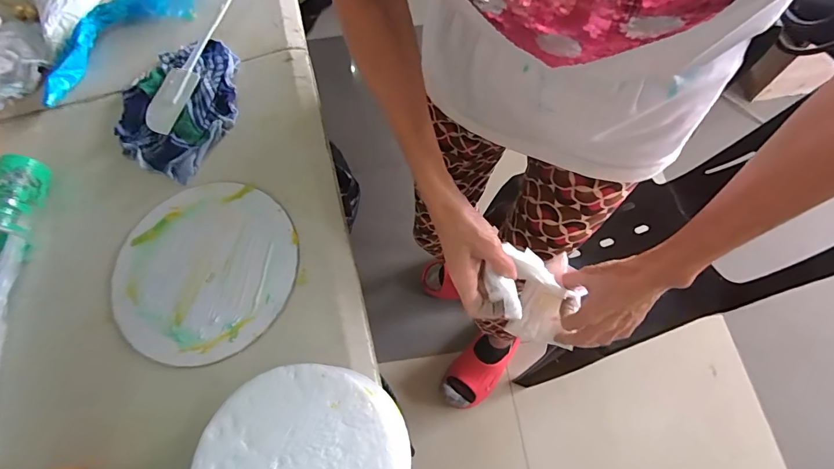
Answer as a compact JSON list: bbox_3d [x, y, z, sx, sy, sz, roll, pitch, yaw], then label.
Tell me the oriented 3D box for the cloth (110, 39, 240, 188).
[{"bbox_3d":[-0.285,-0.162,0.489,0.143,0.016,0.177,23,72,10],"label":"cloth"}]

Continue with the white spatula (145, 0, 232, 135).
[{"bbox_3d":[-0.276,-0.222,0.501,0.046,0.022,0.219,11,70,6],"label":"white spatula"}]

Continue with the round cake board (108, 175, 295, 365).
[{"bbox_3d":[-0.224,0.034,0.431,0.191,0.012,0.188,-1,69,2],"label":"round cake board"}]

